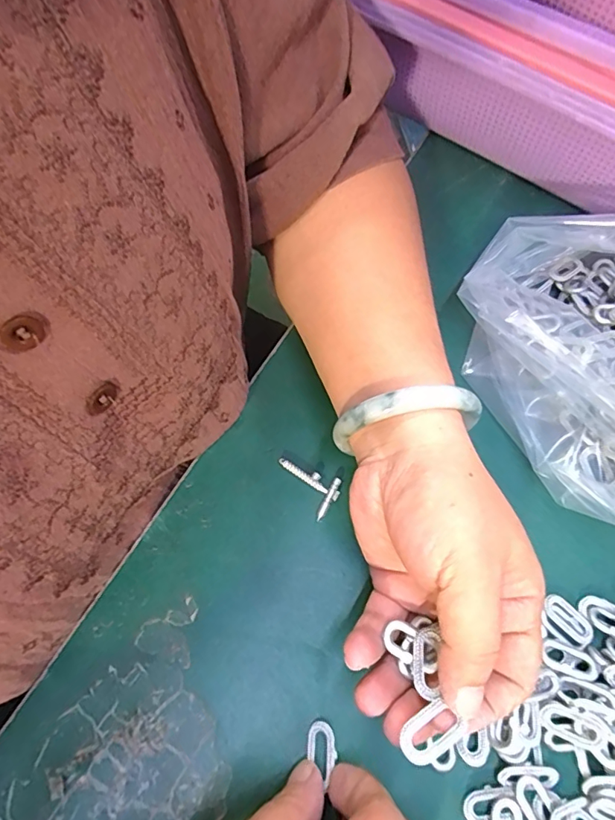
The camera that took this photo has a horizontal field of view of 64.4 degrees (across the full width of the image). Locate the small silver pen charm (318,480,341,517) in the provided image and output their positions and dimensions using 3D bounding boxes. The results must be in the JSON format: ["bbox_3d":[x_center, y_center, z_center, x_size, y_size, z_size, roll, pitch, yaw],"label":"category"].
[{"bbox_3d":[0.012,0.049,0.263,0.006,0.004,0.025,26,69,8],"label":"small silver pen charm"}]

